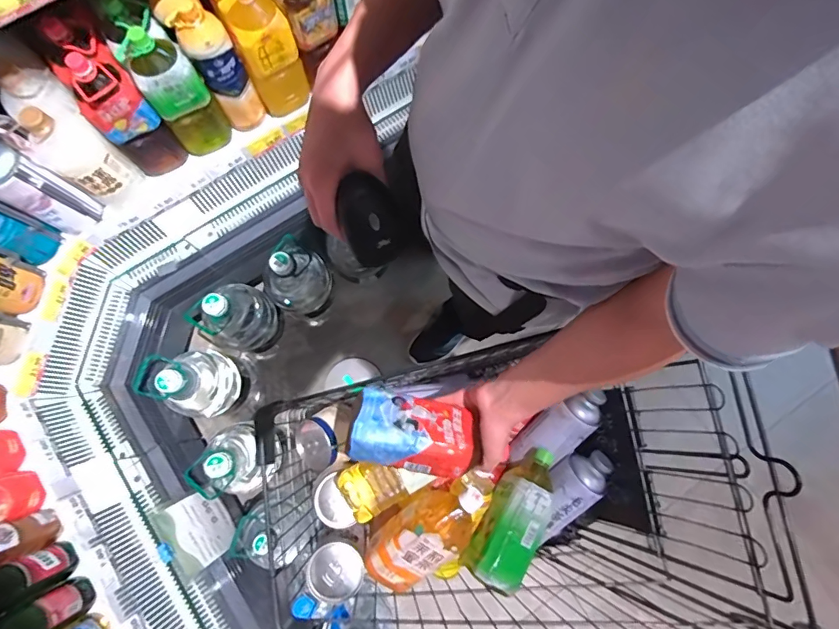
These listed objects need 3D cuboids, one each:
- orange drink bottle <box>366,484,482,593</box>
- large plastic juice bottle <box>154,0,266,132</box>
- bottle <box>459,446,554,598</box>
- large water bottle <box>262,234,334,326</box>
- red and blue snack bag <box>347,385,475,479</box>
[{"bbox_3d":[0.017,0.341,0.722,0.228,0.095,0.101,-39,97,21],"label":"orange drink bottle"},{"bbox_3d":[-0.432,-0.527,0.959,0.083,0.286,0.122,-39,82,-8],"label":"large plastic juice bottle"},{"bbox_3d":[0.157,0.328,0.744,0.084,0.082,0.218,31,73,5],"label":"bottle"},{"bbox_3d":[-0.338,-0.087,1.293,0.163,0.437,0.165,0,79,-1],"label":"large water bottle"},{"bbox_3d":[-0.007,0.159,0.611,0.159,0.049,0.096,11,79,1],"label":"red and blue snack bag"}]

